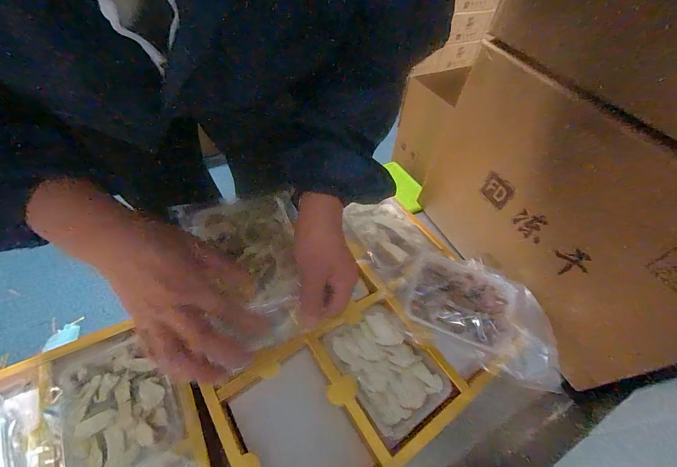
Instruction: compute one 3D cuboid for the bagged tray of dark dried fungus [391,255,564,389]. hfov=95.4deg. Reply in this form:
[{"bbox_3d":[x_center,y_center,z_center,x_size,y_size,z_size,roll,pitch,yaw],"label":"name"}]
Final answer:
[{"bbox_3d":[0.229,0.118,0.503,0.257,0.035,0.155,25,53,12],"label":"bagged tray of dark dried fungus"}]

